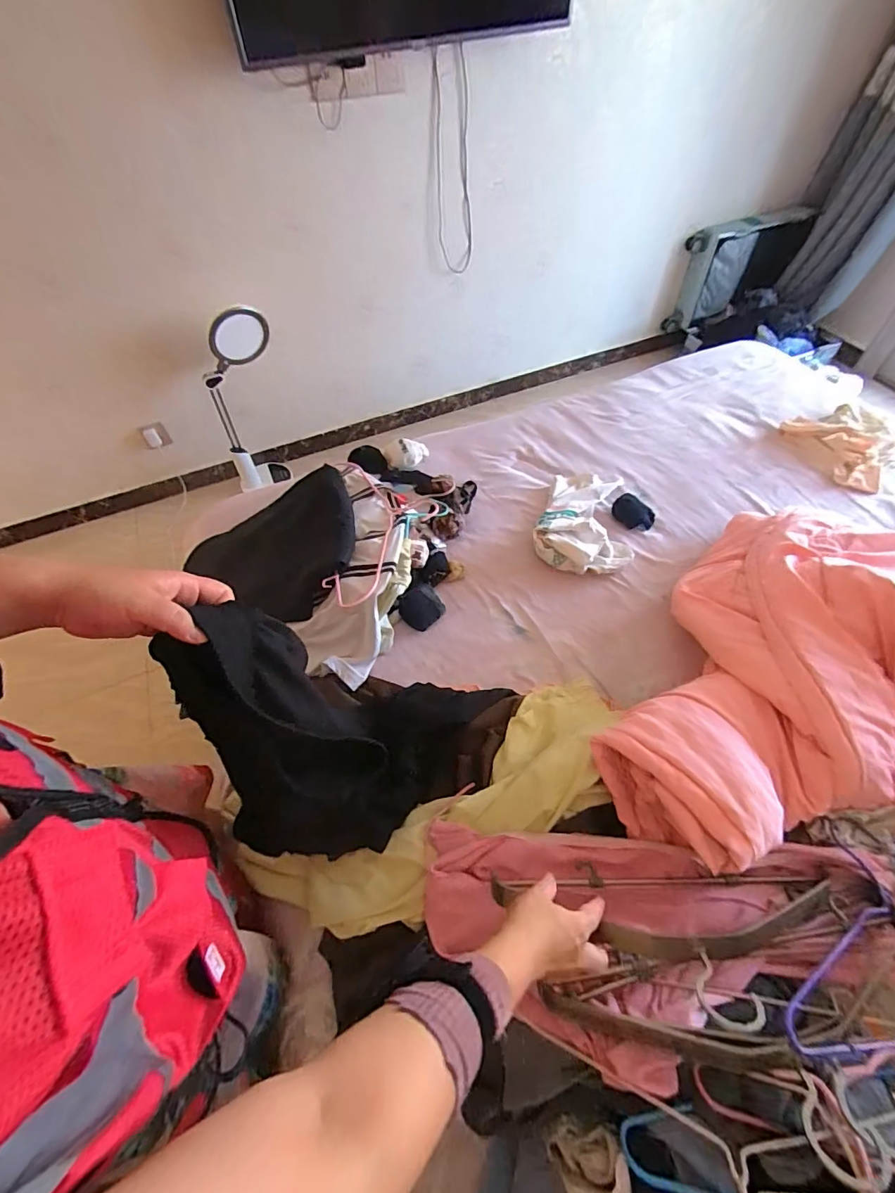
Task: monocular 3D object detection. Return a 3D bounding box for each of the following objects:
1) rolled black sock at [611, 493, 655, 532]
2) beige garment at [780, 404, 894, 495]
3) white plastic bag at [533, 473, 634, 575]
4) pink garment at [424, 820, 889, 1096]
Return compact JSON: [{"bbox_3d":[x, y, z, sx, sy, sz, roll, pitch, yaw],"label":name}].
[{"bbox_3d":[0.424,-0.191,1.087,0.071,0.024,0.098,-33,60,-18],"label":"rolled black sock"},{"bbox_3d":[1.027,-0.386,1.177,0.279,0.055,0.262,-18,57,-9],"label":"beige garment"},{"bbox_3d":[0.314,-0.180,1.052,0.210,0.067,0.296,16,58,13],"label":"white plastic bag"},{"bbox_3d":[0.231,0.408,0.566,0.529,0.138,0.225,3,56,5],"label":"pink garment"}]

